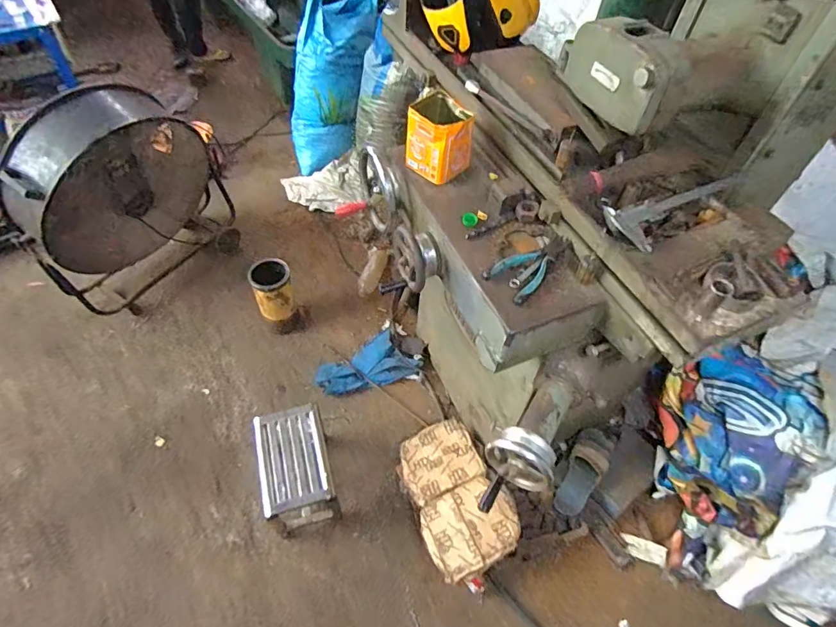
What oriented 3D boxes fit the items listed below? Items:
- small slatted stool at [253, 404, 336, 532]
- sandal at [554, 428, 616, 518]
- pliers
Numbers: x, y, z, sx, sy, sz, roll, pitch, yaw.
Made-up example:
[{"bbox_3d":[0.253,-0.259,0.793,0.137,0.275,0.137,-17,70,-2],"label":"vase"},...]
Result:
[{"bbox_3d":[-0.356,0.465,1.416,0.204,0.234,0.290,-13,54,-12],"label":"small slatted stool"},{"bbox_3d":[0.527,0.495,1.471,0.124,0.082,0.287,28,71,18],"label":"sandal"},{"bbox_3d":[0.230,-0.097,0.917,0.193,0.028,0.095,-34,61,-25],"label":"pliers"}]

